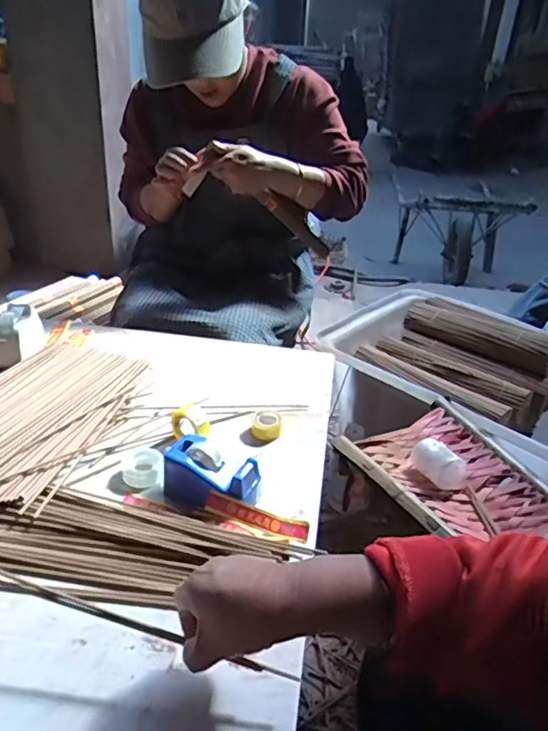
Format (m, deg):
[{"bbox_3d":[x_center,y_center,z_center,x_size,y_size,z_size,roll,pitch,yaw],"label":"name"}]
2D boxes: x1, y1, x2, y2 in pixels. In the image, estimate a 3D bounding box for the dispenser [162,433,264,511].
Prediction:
[{"bbox_3d":[-0.064,0.124,0.610,0.104,0.064,0.061,20,34,24],"label":"dispenser"}]

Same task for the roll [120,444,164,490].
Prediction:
[{"bbox_3d":[-0.148,0.114,0.642,0.045,0.020,0.052,0,31,-8],"label":"roll"}]

